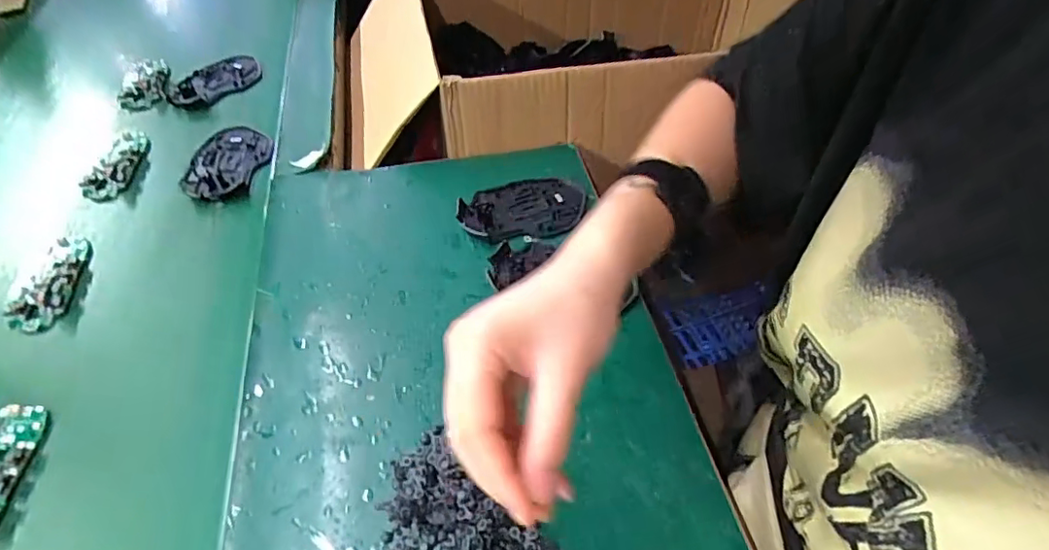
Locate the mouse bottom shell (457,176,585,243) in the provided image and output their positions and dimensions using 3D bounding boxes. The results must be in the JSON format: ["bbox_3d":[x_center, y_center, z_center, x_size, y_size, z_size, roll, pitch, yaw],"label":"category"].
[{"bbox_3d":[-0.002,-0.062,0.509,0.113,0.012,0.072,-10,50,-8],"label":"mouse bottom shell"}]

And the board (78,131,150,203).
[{"bbox_3d":[-0.402,-0.112,0.554,0.039,0.012,0.096,-5,50,-3],"label":"board"}]

